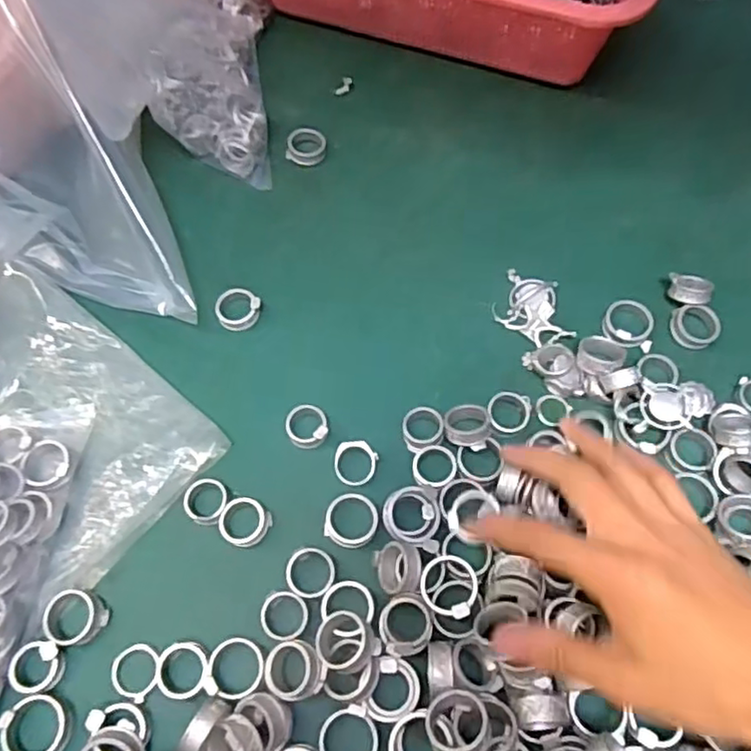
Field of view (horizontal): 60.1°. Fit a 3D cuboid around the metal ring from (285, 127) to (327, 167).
[{"bbox_3d":[-0.047,-0.156,0.441,0.026,0.010,0.023,6,65,4],"label":"metal ring"}]

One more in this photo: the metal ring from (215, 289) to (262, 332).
[{"bbox_3d":[-0.083,-0.039,0.388,0.026,0.008,0.026,-1,64,1],"label":"metal ring"}]

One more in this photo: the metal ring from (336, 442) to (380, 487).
[{"bbox_3d":[-0.011,0.046,0.342,0.022,0.008,0.022,-1,64,1],"label":"metal ring"}]

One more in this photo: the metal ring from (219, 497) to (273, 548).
[{"bbox_3d":[-0.067,0.075,0.331,0.024,0.007,0.024,-1,64,1],"label":"metal ring"}]

